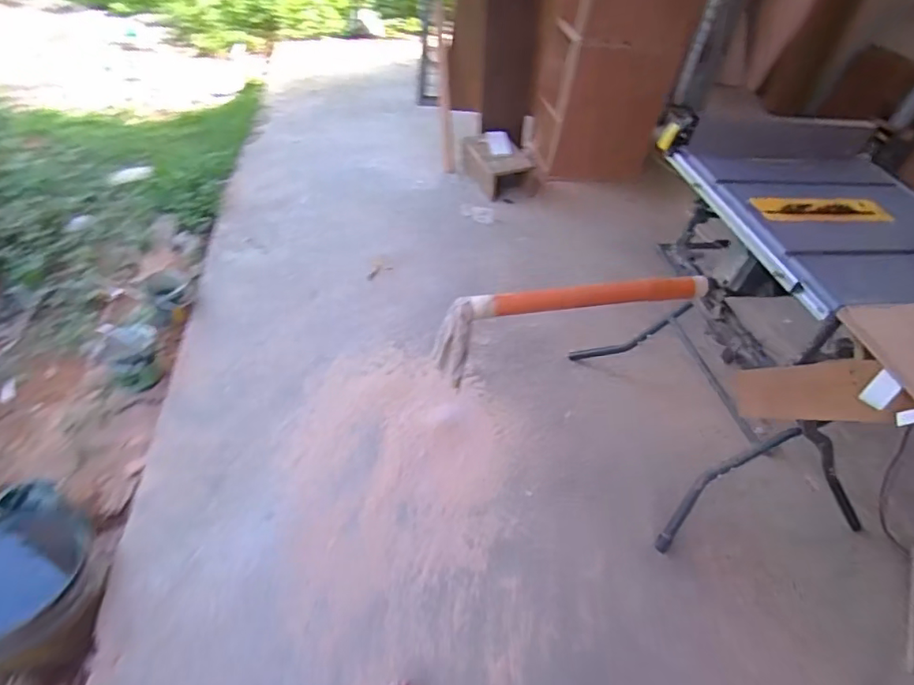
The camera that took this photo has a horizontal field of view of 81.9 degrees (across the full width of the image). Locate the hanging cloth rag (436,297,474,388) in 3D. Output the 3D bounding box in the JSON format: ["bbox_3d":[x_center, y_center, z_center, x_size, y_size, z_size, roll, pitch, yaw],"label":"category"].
[{"bbox_3d":[-0.008,-0.002,1.405,0.086,0.262,0.053,11,46,2],"label":"hanging cloth rag"}]

